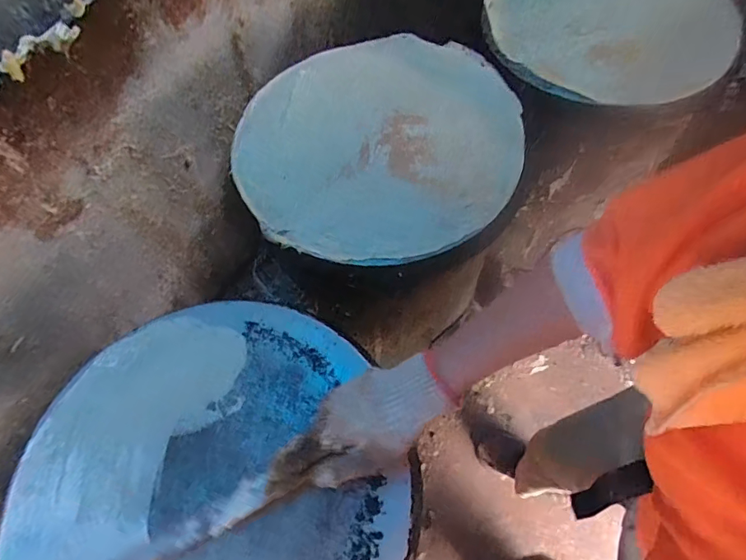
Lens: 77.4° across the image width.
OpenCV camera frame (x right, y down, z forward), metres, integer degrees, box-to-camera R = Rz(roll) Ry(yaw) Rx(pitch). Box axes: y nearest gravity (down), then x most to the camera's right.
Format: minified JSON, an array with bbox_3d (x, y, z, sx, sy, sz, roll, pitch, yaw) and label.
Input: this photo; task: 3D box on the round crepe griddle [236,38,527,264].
[{"bbox_3d":[0.003,-0.182,0.603,0.357,0.043,0.341,13,64,8],"label":"round crepe griddle"}]

